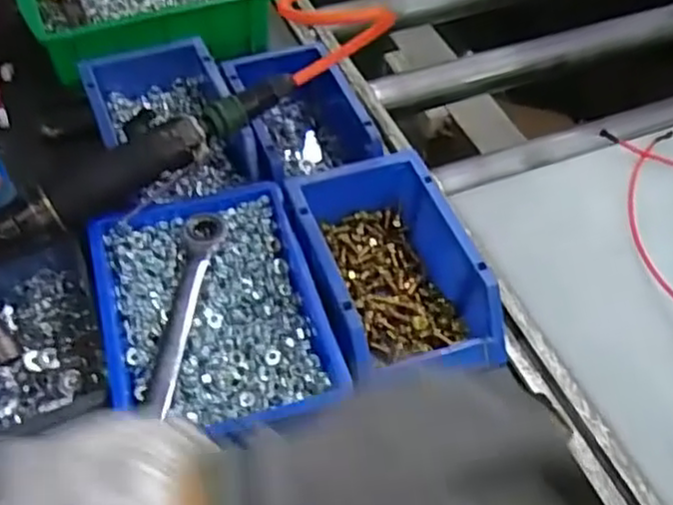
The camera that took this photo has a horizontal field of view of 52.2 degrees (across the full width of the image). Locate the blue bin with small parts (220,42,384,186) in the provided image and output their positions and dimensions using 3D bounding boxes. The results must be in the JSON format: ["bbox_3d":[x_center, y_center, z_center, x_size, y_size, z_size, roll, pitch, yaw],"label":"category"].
[{"bbox_3d":[-0.033,-0.114,0.616,0.102,0.069,0.147,-15,54,-15],"label":"blue bin with small parts"}]

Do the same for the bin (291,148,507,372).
[{"bbox_3d":[0.039,0.017,0.524,0.115,0.081,0.181,-14,54,-14],"label":"bin"}]

